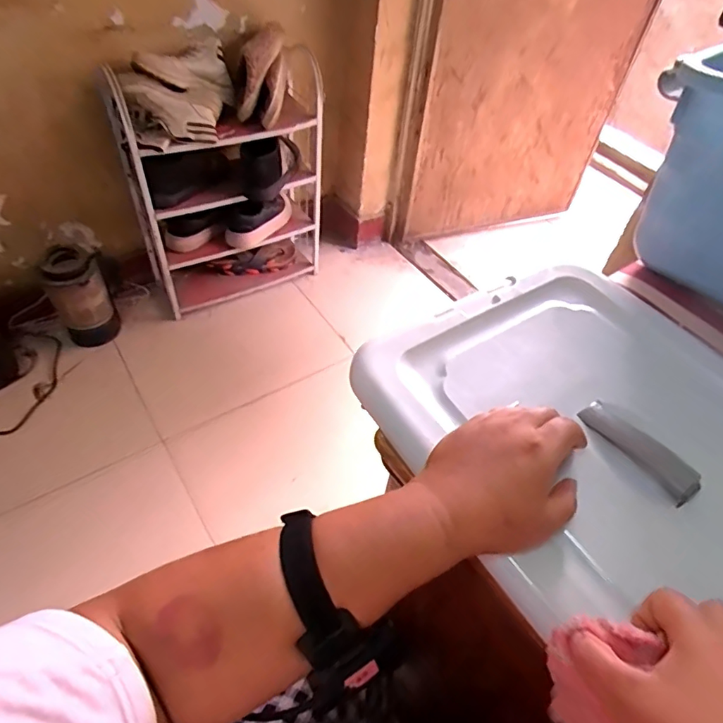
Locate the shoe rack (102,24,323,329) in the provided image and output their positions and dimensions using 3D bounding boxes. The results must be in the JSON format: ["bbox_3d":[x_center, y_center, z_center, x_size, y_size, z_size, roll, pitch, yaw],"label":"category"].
[{"bbox_3d":[-0.380,-0.528,1.500,0.561,0.674,0.251,-21,54,-22],"label":"shoe rack"}]

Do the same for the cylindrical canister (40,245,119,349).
[{"bbox_3d":[-0.772,-0.172,1.395,0.138,0.268,0.126,-17,53,-19],"label":"cylindrical canister"}]

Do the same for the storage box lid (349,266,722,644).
[{"bbox_3d":[0.234,0.072,0.412,0.339,0.029,0.413,-24,56,-24],"label":"storage box lid"}]

